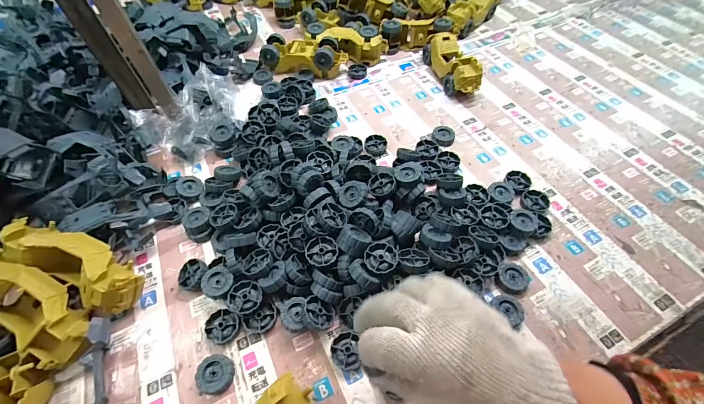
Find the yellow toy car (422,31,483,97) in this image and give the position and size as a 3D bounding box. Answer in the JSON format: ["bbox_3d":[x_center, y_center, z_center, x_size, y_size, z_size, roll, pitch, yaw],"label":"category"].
[{"bbox_3d":[0.198,-0.270,0.644,0.053,0.061,0.162,-11,57,-7],"label":"yellow toy car"}]

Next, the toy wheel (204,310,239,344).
[{"bbox_3d":[-0.152,0.147,0.384,0.036,0.011,0.037,0,56,0],"label":"toy wheel"}]

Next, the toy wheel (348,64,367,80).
[{"bbox_3d":[0.012,-0.272,0.673,0.038,0.012,0.040,0,56,0],"label":"toy wheel"}]

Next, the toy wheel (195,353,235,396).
[{"bbox_3d":[-0.149,0.188,0.356,0.037,0.012,0.038,0,56,0],"label":"toy wheel"}]

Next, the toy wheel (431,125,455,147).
[{"bbox_3d":[0.159,-0.114,0.569,0.039,0.013,0.043,18,58,12],"label":"toy wheel"}]

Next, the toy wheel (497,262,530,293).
[{"bbox_3d":[0.205,0.096,0.414,0.039,0.013,0.038,0,56,0],"label":"toy wheel"}]

